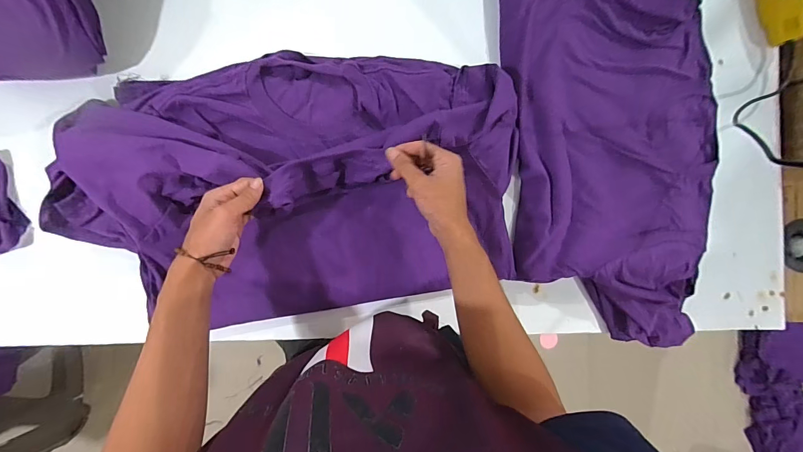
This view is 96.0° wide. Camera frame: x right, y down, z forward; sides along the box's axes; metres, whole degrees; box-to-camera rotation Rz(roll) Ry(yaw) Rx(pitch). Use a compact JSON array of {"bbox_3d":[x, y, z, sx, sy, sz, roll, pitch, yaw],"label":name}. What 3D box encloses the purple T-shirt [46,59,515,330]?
[{"bbox_3d":[-0.129,-0.061,0.506,0.617,0.076,0.355,-7,89,-9],"label":"purple T-shirt"}]

